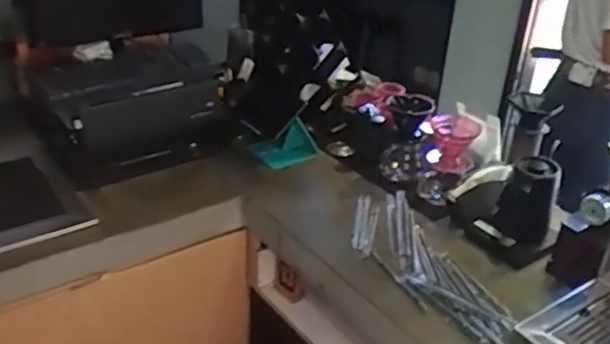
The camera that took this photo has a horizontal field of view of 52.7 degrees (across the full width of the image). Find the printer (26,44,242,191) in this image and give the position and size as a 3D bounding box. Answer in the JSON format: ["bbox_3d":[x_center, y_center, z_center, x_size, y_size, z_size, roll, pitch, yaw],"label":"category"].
[{"bbox_3d":[-0.435,-0.162,1.572,0.464,0.229,0.281,-15,34,-29],"label":"printer"}]

